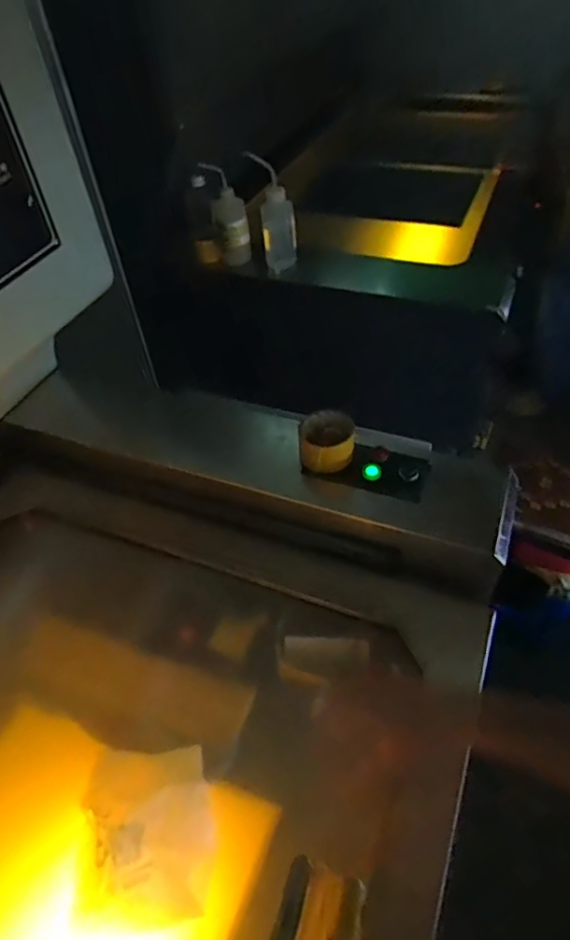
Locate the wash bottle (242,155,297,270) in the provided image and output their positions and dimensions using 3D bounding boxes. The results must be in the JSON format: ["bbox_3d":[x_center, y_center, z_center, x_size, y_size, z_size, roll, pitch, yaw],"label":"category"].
[{"bbox_3d":[-0.019,-0.533,1.159,0.064,0.212,0.085,-27,52,-18],"label":"wash bottle"}]

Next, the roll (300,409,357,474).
[{"bbox_3d":[0.064,-0.043,0.818,0.083,0.061,0.068,0,49,5],"label":"roll"}]

